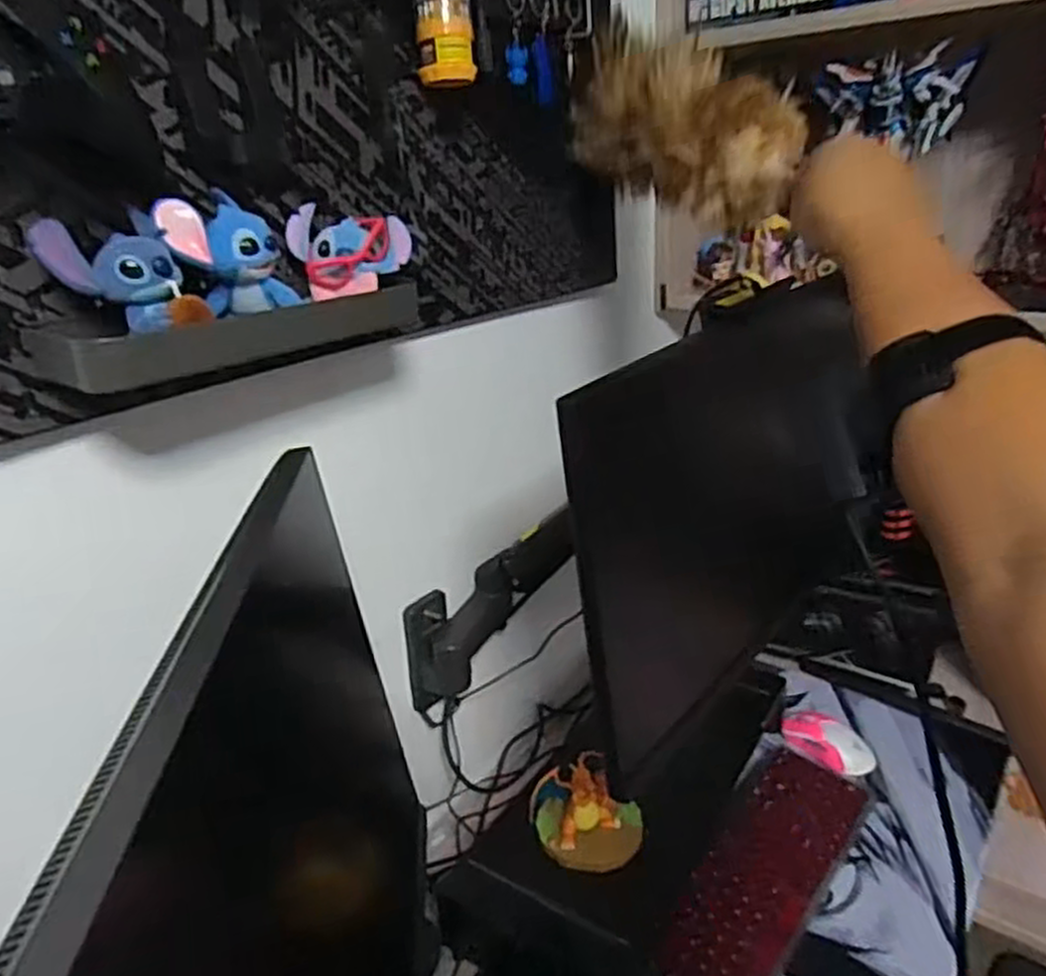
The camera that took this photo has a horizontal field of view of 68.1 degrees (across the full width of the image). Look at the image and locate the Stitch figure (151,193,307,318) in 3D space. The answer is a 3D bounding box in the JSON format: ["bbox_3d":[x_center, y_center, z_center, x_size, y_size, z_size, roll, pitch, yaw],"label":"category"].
[{"bbox_3d":[-0.195,-0.154,0.517,0.052,0.075,0.063,3,22,15],"label":"Stitch figure"}]

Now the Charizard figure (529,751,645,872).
[{"bbox_3d":[0.066,0.340,0.806,0.121,0.096,0.081,-1,21,5],"label":"Charizard figure"}]

